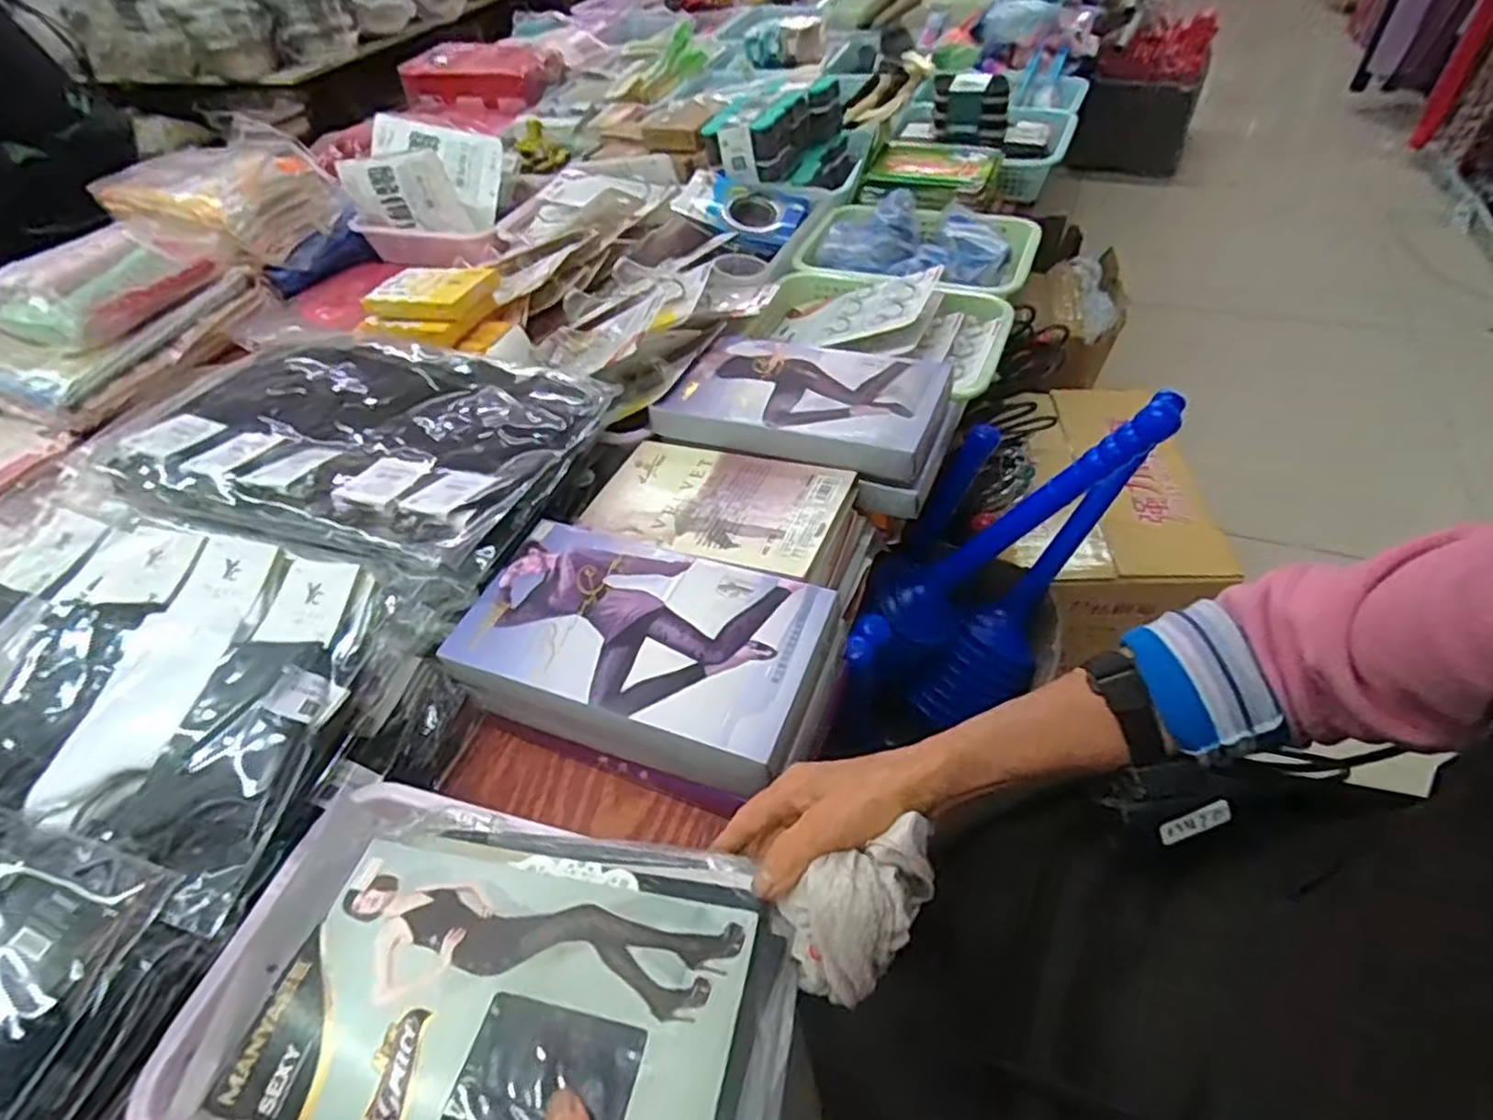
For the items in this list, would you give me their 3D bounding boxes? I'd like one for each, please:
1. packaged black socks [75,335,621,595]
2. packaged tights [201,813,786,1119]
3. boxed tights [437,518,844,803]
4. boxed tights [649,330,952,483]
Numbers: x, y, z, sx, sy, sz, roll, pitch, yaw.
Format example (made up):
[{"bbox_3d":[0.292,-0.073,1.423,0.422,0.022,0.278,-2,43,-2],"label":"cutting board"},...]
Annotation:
[{"bbox_3d":[-0.374,-0.133,0.703,0.424,0.039,0.297,11,50,16],"label":"packaged black socks"},{"bbox_3d":[-0.118,0.224,0.395,0.252,0.025,0.181,5,41,15],"label":"packaged tights"},{"bbox_3d":[-0.079,0.068,0.573,0.273,0.063,0.158,14,51,19],"label":"boxed tights"},{"bbox_3d":[0.061,-0.168,0.738,0.272,0.036,0.171,18,52,22],"label":"boxed tights"}]

